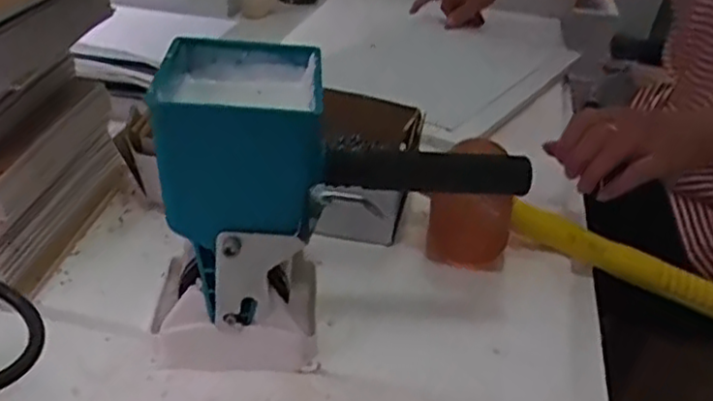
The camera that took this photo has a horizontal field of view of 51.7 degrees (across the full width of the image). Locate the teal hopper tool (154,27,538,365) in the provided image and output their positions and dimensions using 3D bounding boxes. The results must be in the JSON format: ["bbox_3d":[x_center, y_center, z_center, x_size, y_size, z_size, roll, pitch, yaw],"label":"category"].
[{"bbox_3d":[-0.018,0.002,0.480,0.215,0.180,0.123,-2,30,-14],"label":"teal hopper tool"}]

